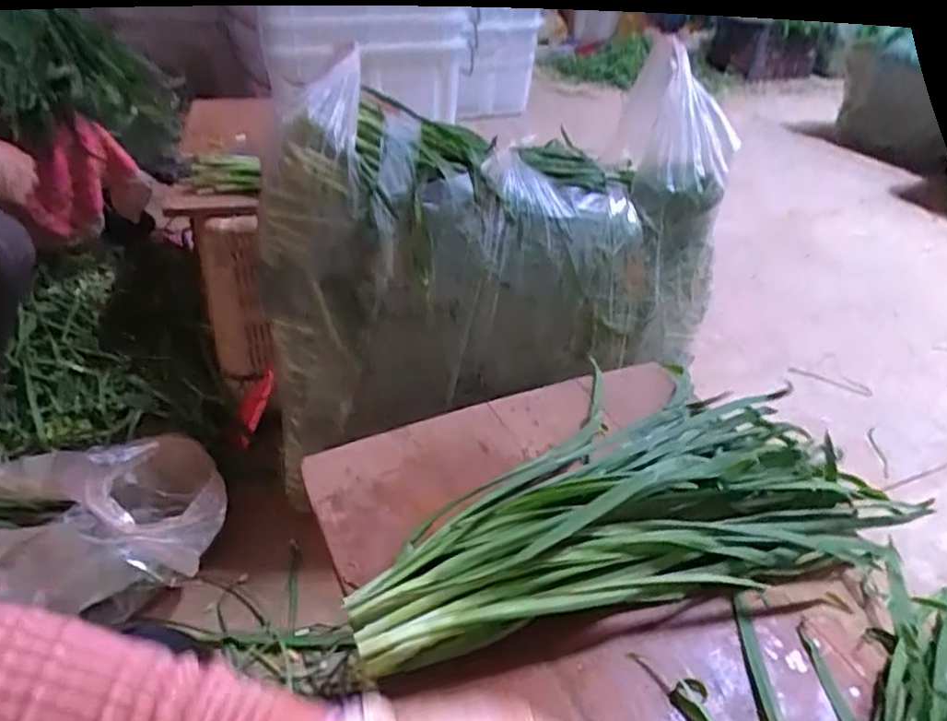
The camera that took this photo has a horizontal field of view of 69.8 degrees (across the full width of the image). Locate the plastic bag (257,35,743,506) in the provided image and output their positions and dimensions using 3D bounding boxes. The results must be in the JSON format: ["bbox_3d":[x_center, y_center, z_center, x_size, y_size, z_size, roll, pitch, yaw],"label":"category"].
[{"bbox_3d":[0.030,-0.120,0.882,0.568,0.365,0.272,-13,39,-21],"label":"plastic bag"}]

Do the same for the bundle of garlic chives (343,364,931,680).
[{"bbox_3d":[0.127,0.103,0.597,0.490,0.070,0.247,-10,37,-16],"label":"bundle of garlic chives"}]

